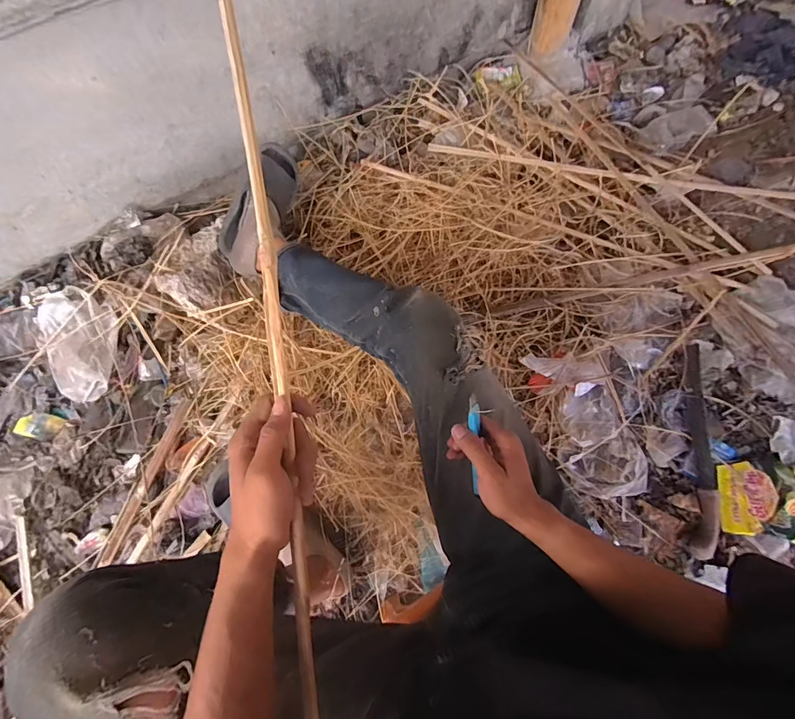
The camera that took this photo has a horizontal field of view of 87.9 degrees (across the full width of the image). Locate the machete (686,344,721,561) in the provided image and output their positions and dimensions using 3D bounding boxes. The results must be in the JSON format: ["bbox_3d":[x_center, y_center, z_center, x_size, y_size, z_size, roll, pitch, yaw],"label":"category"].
[{"bbox_3d":[0.594,0.169,0.809,0.050,0.018,0.410,7,75,4],"label":"machete"}]

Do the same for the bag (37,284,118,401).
[{"bbox_3d":[-0.702,-0.036,0.910,0.165,0.050,0.245,-21,75,-4],"label":"bag"}]

